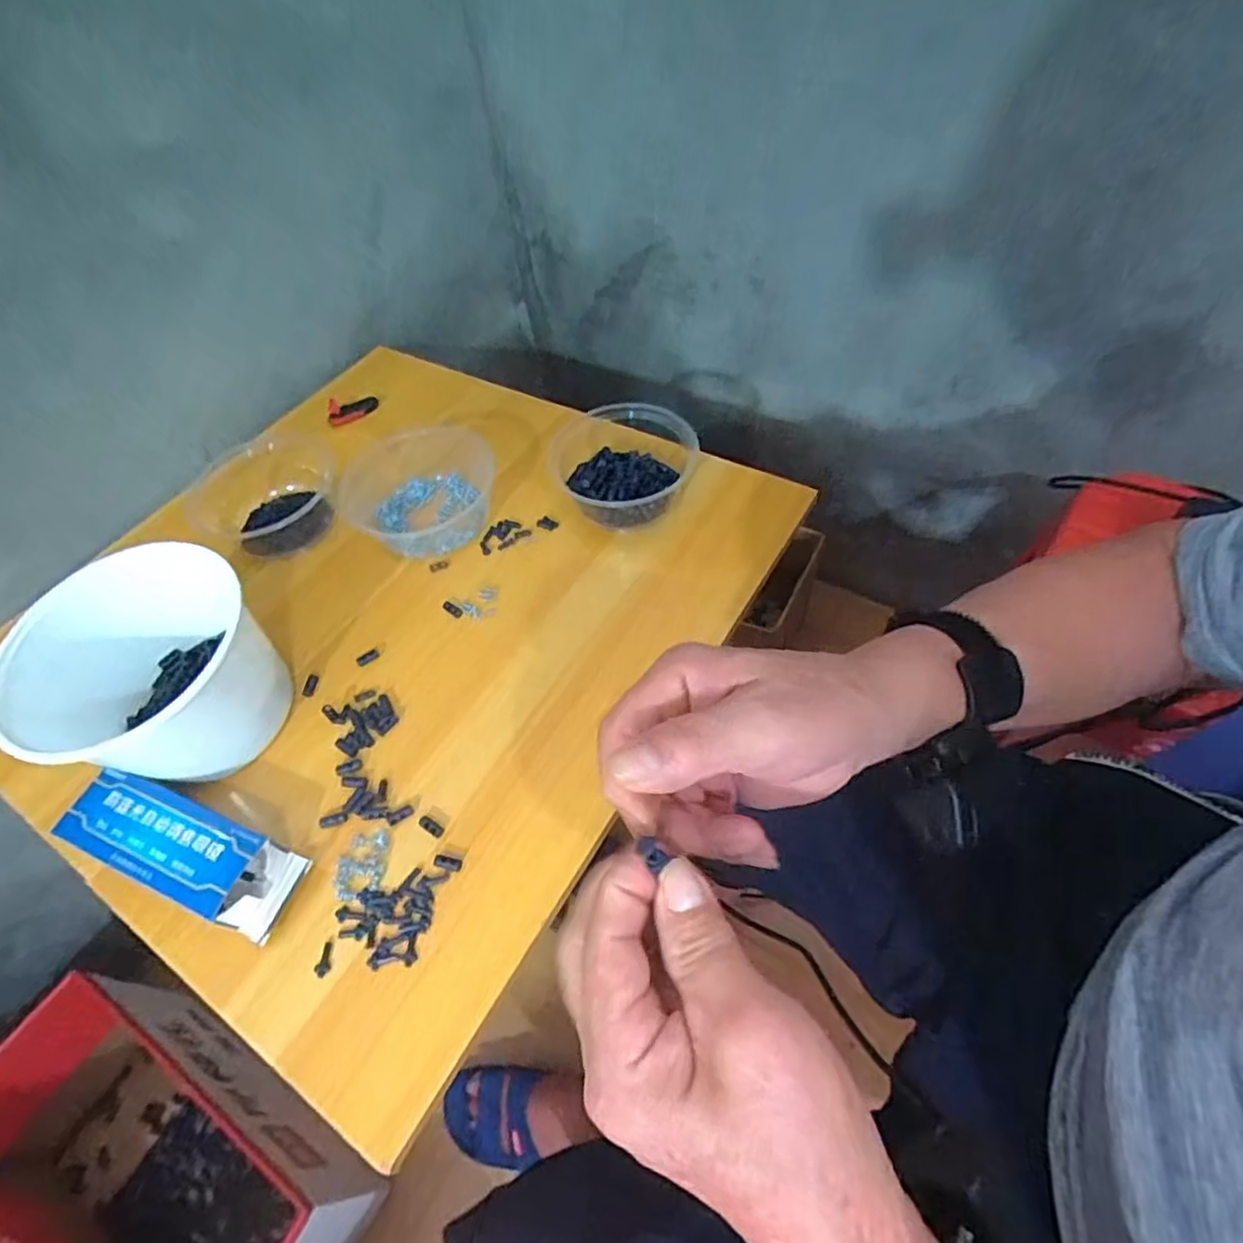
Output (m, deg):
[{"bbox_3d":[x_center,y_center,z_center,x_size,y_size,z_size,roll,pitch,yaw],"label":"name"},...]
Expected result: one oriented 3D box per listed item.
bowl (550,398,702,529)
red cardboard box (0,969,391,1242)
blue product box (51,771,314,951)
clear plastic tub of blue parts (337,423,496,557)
[{"bbox_3d":[0.003,-0.148,0.604,0.113,0.061,0.152,14,55,15],"label":"bowl"},{"bbox_3d":[-0.488,0.584,0.695,0.413,0.218,0.225,24,59,21],"label":"red cardboard box"},{"bbox_3d":[-0.304,0.157,0.456,0.173,0.038,0.056,17,56,17],"label":"blue product box"},{"bbox_3d":[-0.196,-0.124,0.619,0.136,0.059,0.126,12,55,14],"label":"clear plastic tub of blue parts"}]

